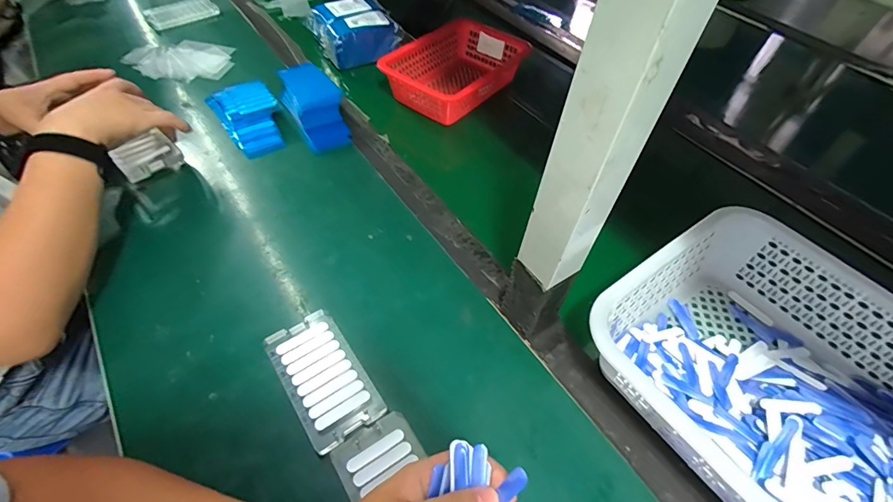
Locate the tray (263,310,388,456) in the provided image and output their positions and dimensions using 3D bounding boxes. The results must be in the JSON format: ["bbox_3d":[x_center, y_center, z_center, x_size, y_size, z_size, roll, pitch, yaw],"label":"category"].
[{"bbox_3d":[-0.114,0.115,0.399,0.066,0.014,0.122,-28,58,-23],"label":"tray"}]

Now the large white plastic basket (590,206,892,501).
[{"bbox_3d":[0.320,0.135,0.367,0.244,0.081,0.349,-28,58,-23],"label":"large white plastic basket"}]

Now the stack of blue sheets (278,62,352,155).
[{"bbox_3d":[-0.193,-0.217,0.629,0.076,0.045,0.161,-22,55,-19],"label":"stack of blue sheets"}]

